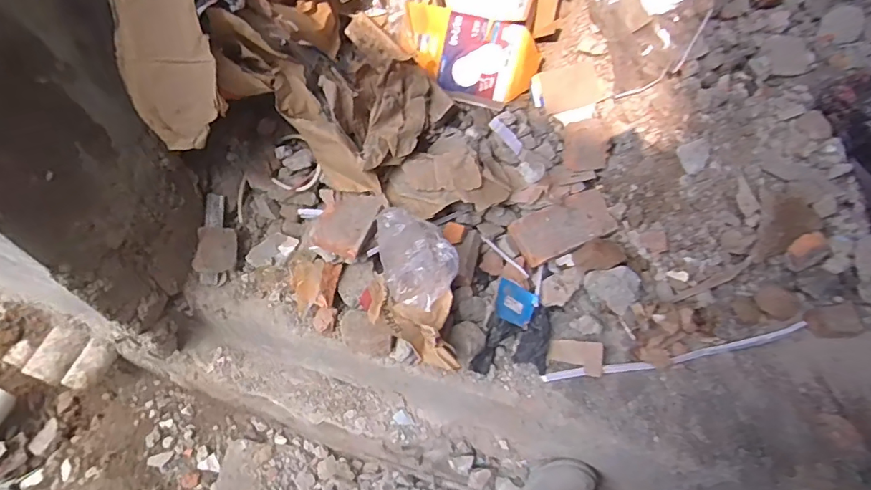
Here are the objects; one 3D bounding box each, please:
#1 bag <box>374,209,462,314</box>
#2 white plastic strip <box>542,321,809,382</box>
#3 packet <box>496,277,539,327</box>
[{"bbox_3d":[-0.038,0.016,0.858,0.126,0.125,0.119,32,64,24],"label":"bag"},{"bbox_3d":[0.436,0.201,0.916,0.486,0.016,0.028,-10,55,-3],"label":"white plastic strip"},{"bbox_3d":[0.150,0.114,0.960,0.084,0.011,0.075,31,64,-13],"label":"packet"}]

